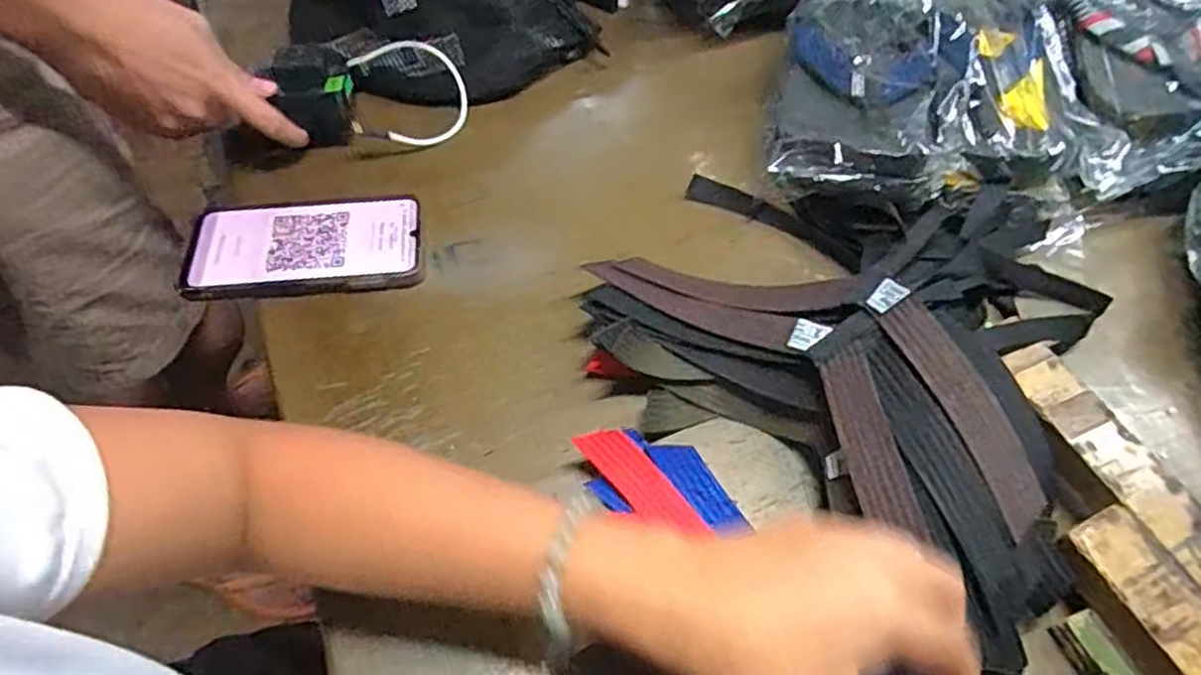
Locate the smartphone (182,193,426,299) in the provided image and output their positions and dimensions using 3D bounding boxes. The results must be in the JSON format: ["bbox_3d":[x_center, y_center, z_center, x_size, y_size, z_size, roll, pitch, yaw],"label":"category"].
[{"bbox_3d":[-0.204,-0.063,0.489,0.155,0.019,0.079,-5,56,-5],"label":"smartphone"}]

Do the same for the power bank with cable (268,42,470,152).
[{"bbox_3d":[-0.183,-0.194,0.557,0.159,0.063,0.095,-2,55,-3],"label":"power bank with cable"}]

